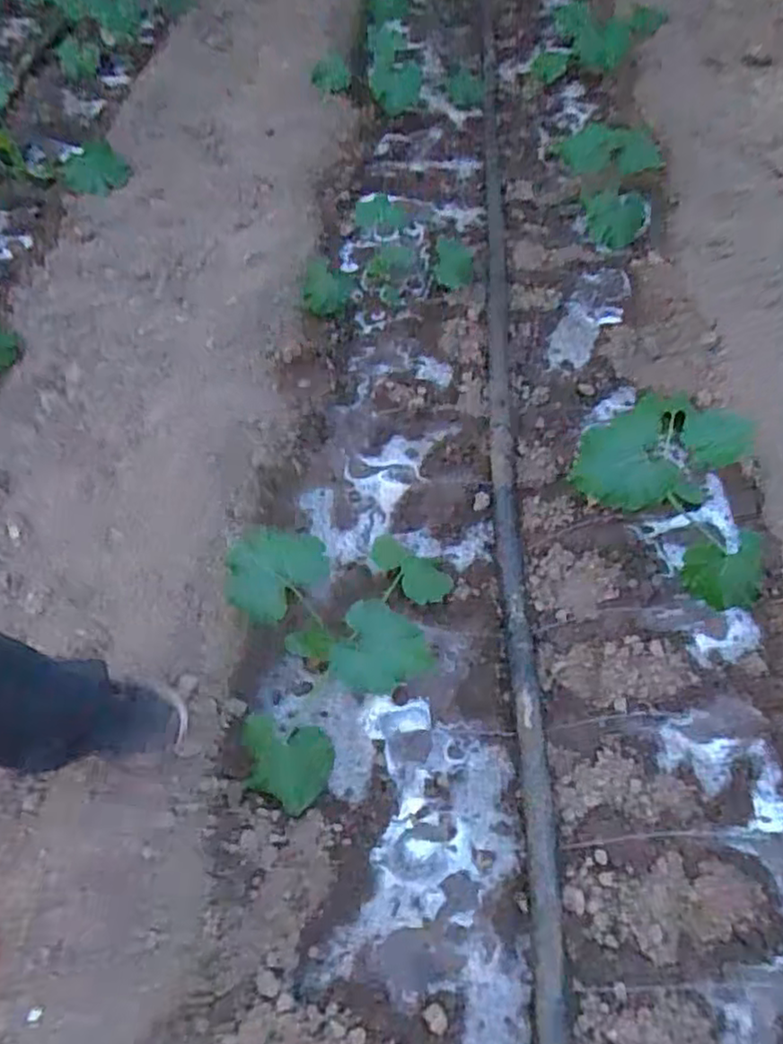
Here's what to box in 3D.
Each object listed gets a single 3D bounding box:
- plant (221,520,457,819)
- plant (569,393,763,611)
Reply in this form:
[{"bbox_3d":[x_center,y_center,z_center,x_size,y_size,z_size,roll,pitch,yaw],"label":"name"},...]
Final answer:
[{"bbox_3d":[-0.064,0.190,1.041,0.345,0.131,0.390,-8,58,-6],"label":"plant"},{"bbox_3d":[0.526,-0.108,1.213,0.343,0.156,0.424,21,59,13],"label":"plant"}]

